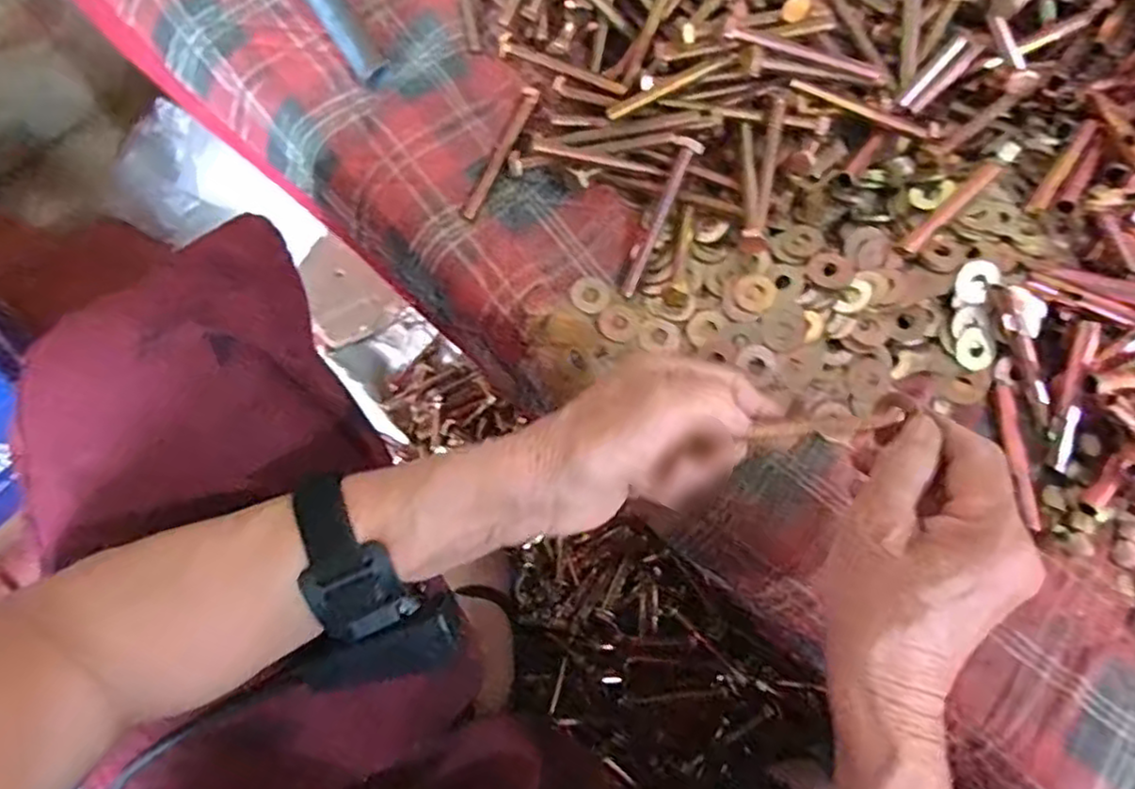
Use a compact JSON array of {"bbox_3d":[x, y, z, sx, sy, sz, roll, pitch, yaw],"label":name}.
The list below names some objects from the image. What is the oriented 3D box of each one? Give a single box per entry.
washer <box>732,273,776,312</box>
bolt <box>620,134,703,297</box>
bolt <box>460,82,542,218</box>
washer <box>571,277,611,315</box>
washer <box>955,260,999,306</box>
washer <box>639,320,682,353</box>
[{"bbox_3d":[0.114,-0.062,0.421,0.025,0.004,0.025,-3,74,10],"label":"washer"},{"bbox_3d":[0.057,-0.110,0.429,0.018,0.010,0.103,23,91,8],"label":"bolt"},{"bbox_3d":[-0.045,-0.160,0.455,0.012,0.008,0.106,23,74,5],"label":"bolt"},{"bbox_3d":[0.015,-0.062,0.428,0.024,0.004,0.026,4,65,-9],"label":"washer"},{"bbox_3d":[0.240,-0.066,0.402,0.022,0.004,0.025,31,103,-7],"label":"washer"},{"bbox_3d":[0.057,-0.036,0.418,0.024,0.004,0.022,-1,75,2],"label":"washer"}]

